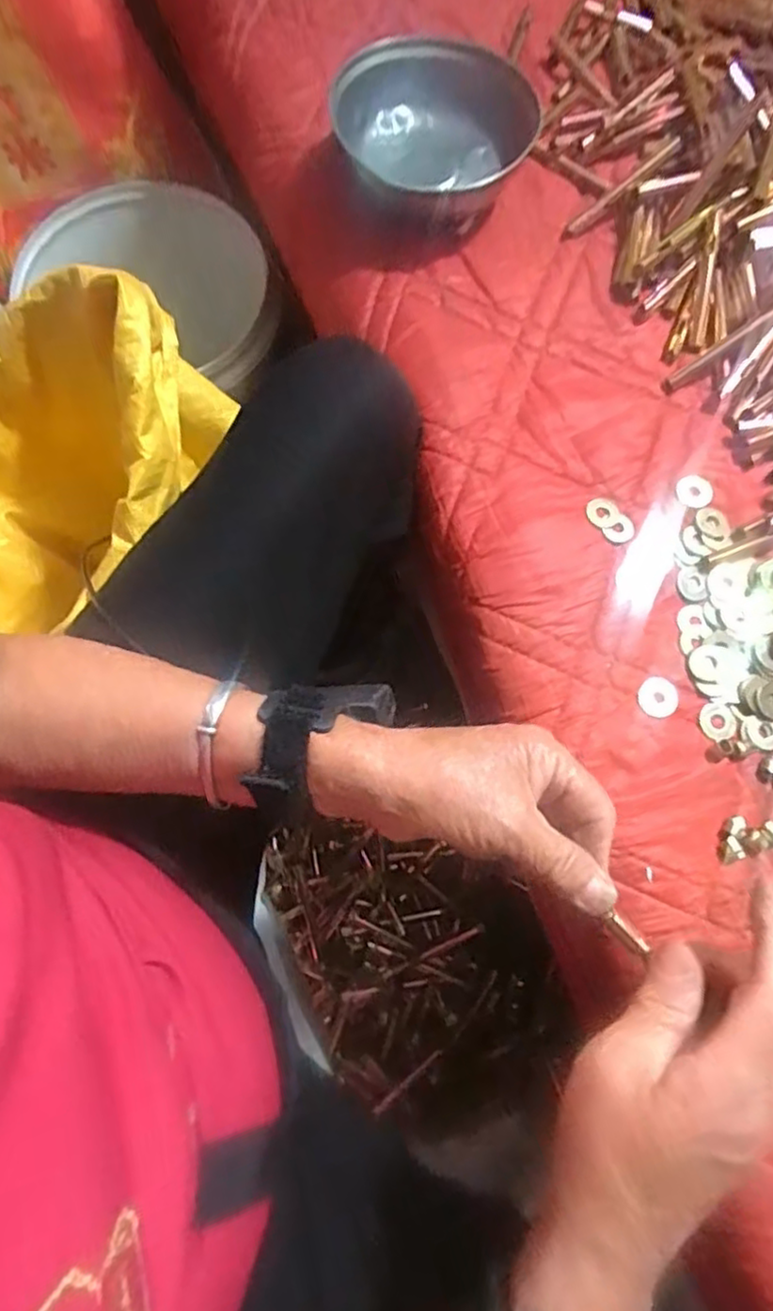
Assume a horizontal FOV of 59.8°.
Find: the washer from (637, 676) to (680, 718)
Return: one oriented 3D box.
[{"bbox_3d":[0.160,0.025,0.395,0.024,0.004,0.023,0,73,0],"label":"washer"}]

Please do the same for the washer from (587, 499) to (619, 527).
[{"bbox_3d":[0.139,-0.091,0.431,0.021,0.006,0.019,-11,74,-4],"label":"washer"}]

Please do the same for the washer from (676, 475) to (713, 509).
[{"bbox_3d":[0.199,-0.106,0.434,0.022,0.005,0.023,0,73,0],"label":"washer"}]

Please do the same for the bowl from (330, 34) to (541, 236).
[{"bbox_3d":[0.036,-0.365,0.478,0.140,0.048,0.143,-25,75,-8],"label":"bowl"}]

